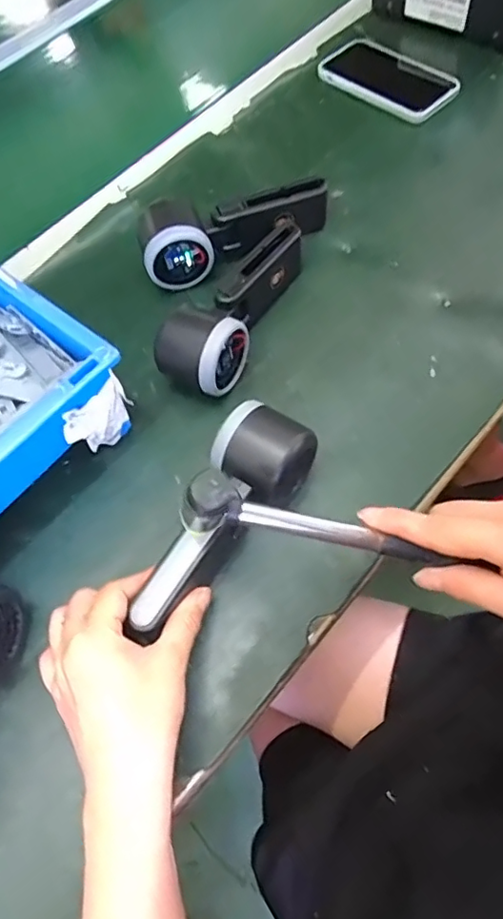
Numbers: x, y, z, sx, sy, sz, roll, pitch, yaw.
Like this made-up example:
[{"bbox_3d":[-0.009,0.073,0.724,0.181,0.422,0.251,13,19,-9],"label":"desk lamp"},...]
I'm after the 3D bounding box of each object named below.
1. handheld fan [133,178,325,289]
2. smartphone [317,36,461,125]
[{"bbox_3d":[-0.014,-0.199,0.489,0.162,0.051,0.058,-11,61,1],"label":"handheld fan"},{"bbox_3d":[0.144,-0.406,0.598,0.077,0.012,0.145,-42,67,-10],"label":"smartphone"}]

